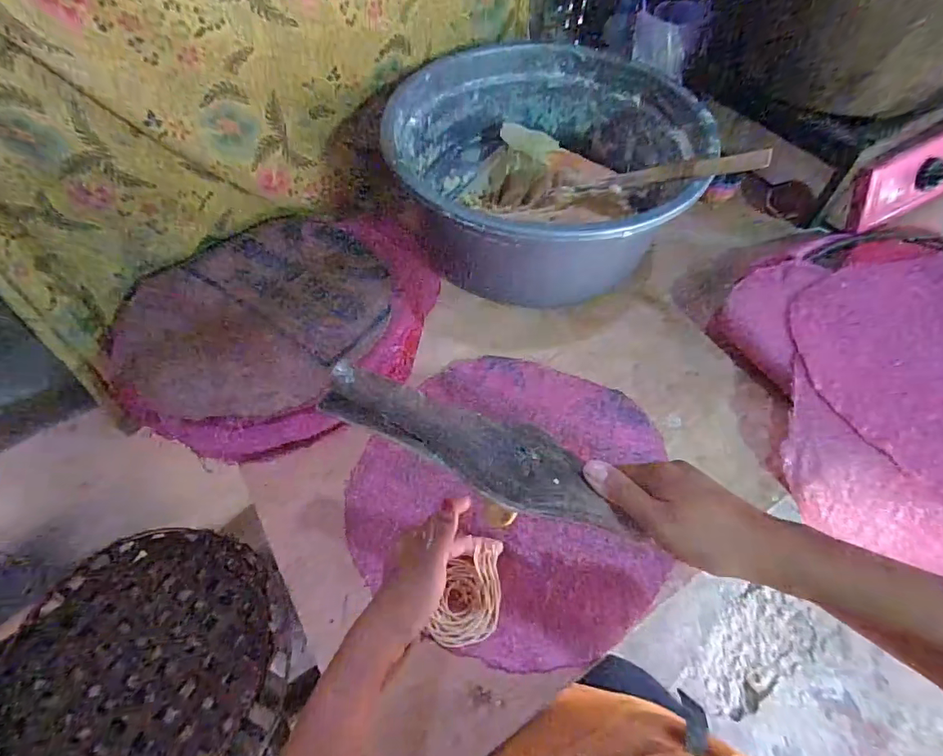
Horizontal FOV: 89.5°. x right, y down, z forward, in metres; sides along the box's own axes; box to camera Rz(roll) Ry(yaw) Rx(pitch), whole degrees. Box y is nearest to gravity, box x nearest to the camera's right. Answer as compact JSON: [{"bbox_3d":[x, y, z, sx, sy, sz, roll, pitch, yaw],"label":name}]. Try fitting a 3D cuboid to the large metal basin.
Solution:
[{"bbox_3d":[0.121,-0.312,0.715,0.401,0.182,0.401,0,58,1],"label":"large metal basin"}]

